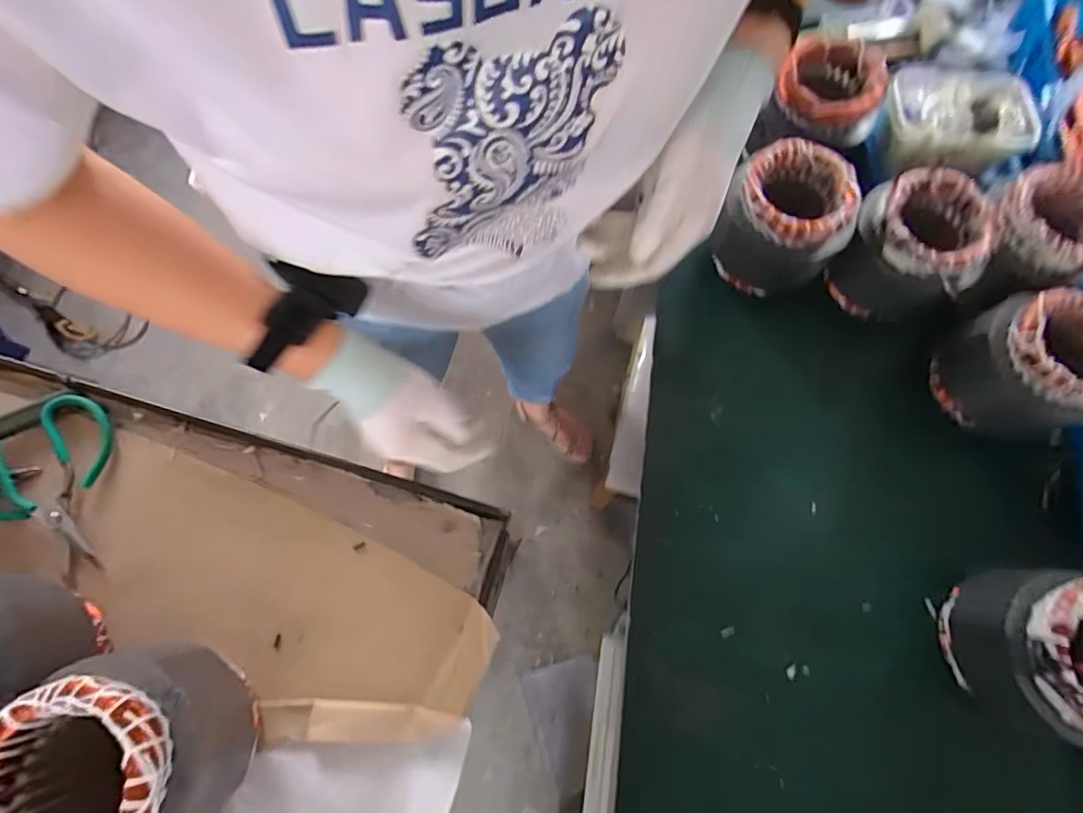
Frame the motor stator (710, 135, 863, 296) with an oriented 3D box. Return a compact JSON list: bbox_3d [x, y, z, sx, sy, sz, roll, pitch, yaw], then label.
[{"bbox_3d":[0.300,-0.234,0.647,0.127,0.133,0.127,1,71,-3],"label":"motor stator"}]

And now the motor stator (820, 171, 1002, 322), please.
[{"bbox_3d":[0.458,-0.197,0.641,0.145,0.131,0.142,-15,73,-8],"label":"motor stator"}]

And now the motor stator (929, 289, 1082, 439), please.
[{"bbox_3d":[0.574,-0.049,0.599,0.135,0.127,0.134,1,71,-3],"label":"motor stator"}]

